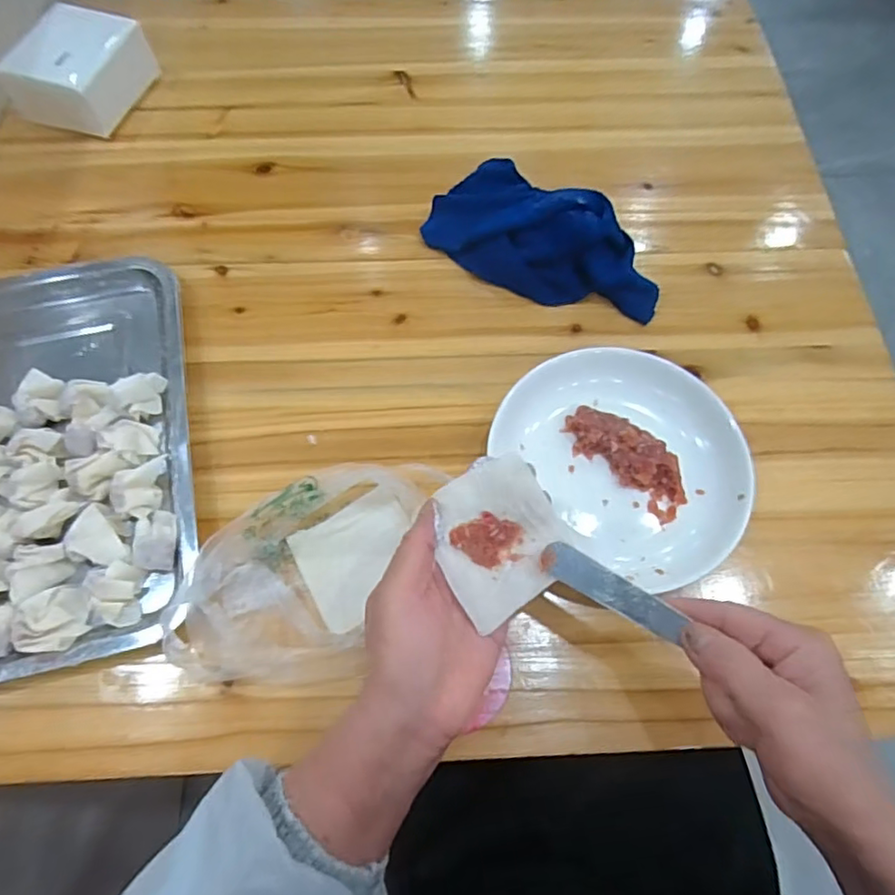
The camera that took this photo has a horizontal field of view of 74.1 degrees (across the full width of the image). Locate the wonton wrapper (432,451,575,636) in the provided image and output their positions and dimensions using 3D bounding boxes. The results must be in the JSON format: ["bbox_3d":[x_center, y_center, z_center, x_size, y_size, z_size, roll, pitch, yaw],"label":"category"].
[{"bbox_3d":[0.029,0.051,0.338,0.072,0.019,0.077,-30,71,-14],"label":"wonton wrapper"}]

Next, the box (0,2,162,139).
[{"bbox_3d":[-0.345,-0.353,0.556,0.090,0.056,0.114,15,67,5],"label":"box"}]

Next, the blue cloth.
[{"bbox_3d":[0.086,-0.178,0.496,0.207,0.046,0.110,31,69,11],"label":"blue cloth"}]

